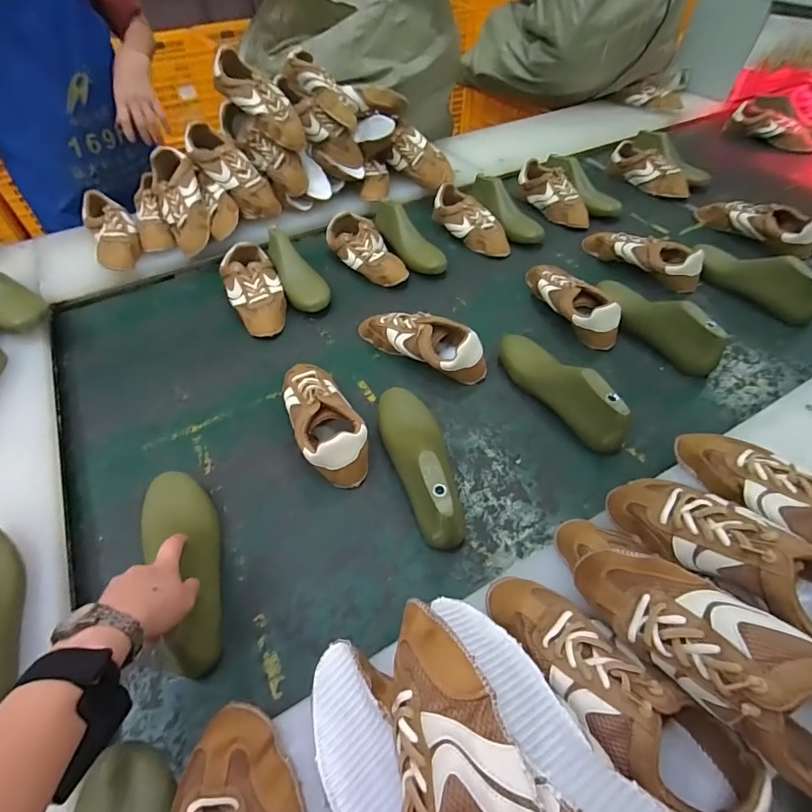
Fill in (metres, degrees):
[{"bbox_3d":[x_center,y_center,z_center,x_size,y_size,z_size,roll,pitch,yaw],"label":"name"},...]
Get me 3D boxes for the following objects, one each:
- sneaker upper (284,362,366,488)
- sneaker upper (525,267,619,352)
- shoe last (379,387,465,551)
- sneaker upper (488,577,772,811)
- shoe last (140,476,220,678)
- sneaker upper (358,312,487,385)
[{"bbox_3d":[-0.121,0.013,0.636,0.089,0.066,0.216,-21,52,-14],"label":"sneaker upper"},{"bbox_3d":[0.296,-0.196,0.809,0.087,0.073,0.219,-17,51,-11],"label":"sneaker upper"},{"bbox_3d":[0.014,0.062,0.580,0.072,0.088,0.245,-13,50,-8],"label":"shoe last"},{"bbox_3d":[0.167,0.235,0.374,0.079,0.079,0.230,-37,59,-25],"label":"sneaker upper"},{"bbox_3d":[-0.255,0.178,0.505,0.075,0.067,0.237,-21,48,-14],"label":"shoe last"},{"bbox_3d":[0.026,-0.115,0.737,0.232,0.067,0.088,26,56,23],"label":"sneaker upper"}]

